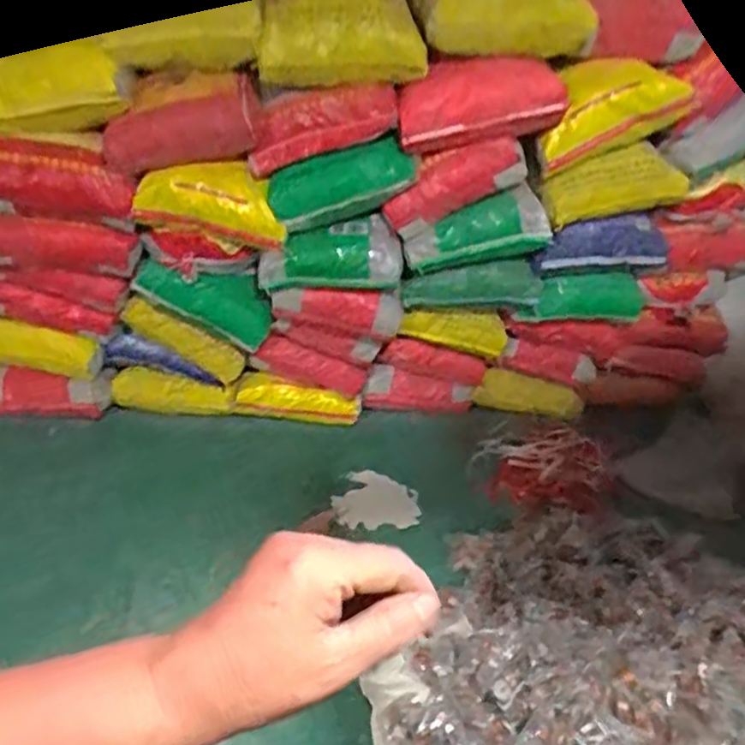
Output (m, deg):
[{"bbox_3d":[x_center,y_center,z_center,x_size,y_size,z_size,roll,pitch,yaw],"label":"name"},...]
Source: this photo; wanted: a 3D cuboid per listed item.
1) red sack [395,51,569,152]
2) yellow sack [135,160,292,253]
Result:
[{"bbox_3d":[0.241,-0.601,1.499,0.364,0.169,0.088,-9,34,2],"label":"red sack"},{"bbox_3d":[-0.390,-0.419,1.652,0.359,0.183,0.152,9,33,6],"label":"yellow sack"}]

